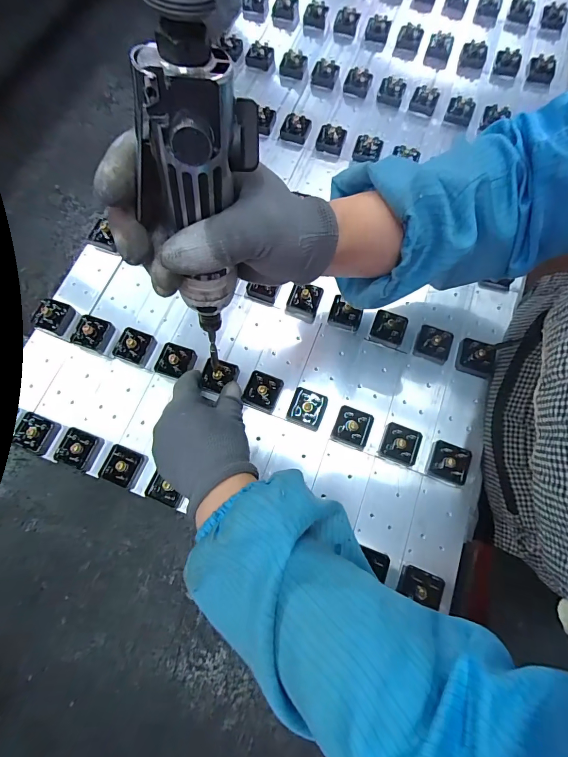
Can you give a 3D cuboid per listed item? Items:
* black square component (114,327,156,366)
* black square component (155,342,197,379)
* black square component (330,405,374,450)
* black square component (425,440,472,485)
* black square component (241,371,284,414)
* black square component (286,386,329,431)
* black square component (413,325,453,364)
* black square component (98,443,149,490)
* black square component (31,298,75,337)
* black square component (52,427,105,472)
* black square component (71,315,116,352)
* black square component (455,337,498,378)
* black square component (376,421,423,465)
[{"bbox_3d":[-0.161,-0.036,0.395,0.032,0.021,0.039,16,73,4],"label":"black square component"},{"bbox_3d":[-0.115,-0.018,0.392,0.035,0.021,0.035,18,73,5],"label":"black square component"},{"bbox_3d":[0.070,0.050,0.374,0.035,0.014,0.037,19,74,5],"label":"black square component"},{"bbox_3d":[0.161,0.081,0.357,0.033,0.015,0.035,19,74,5],"label":"black square component"},{"bbox_3d":[-0.023,0.014,0.385,0.036,0.018,0.037,23,74,6],"label":"black square component"},{"bbox_3d":[0.024,0.030,0.380,0.036,0.017,0.038,18,73,5],"label":"black square component"},{"bbox_3d":[0.161,-0.037,0.392,0.035,0.017,0.036,22,74,6],"label":"black square component"},{"bbox_3d":[-0.158,0.087,0.360,0.036,0.015,0.035,22,74,6],"label":"black square component"},{"bbox_3d":[-0.255,-0.068,0.408,0.039,0.018,0.036,14,73,3],"label":"black square component"},{"bbox_3d":[-0.204,0.071,0.366,0.038,0.015,0.035,20,74,5],"label":"black square component"},{"bbox_3d":[-0.210,-0.049,0.402,0.032,0.019,0.035,18,73,4],"label":"black square component"},{"bbox_3d":[0.204,-0.024,0.385,0.033,0.021,0.036,16,73,4],"label":"black square component"},{"bbox_3d":[0.116,0.066,0.367,0.036,0.016,0.036,23,74,6],"label":"black square component"}]

